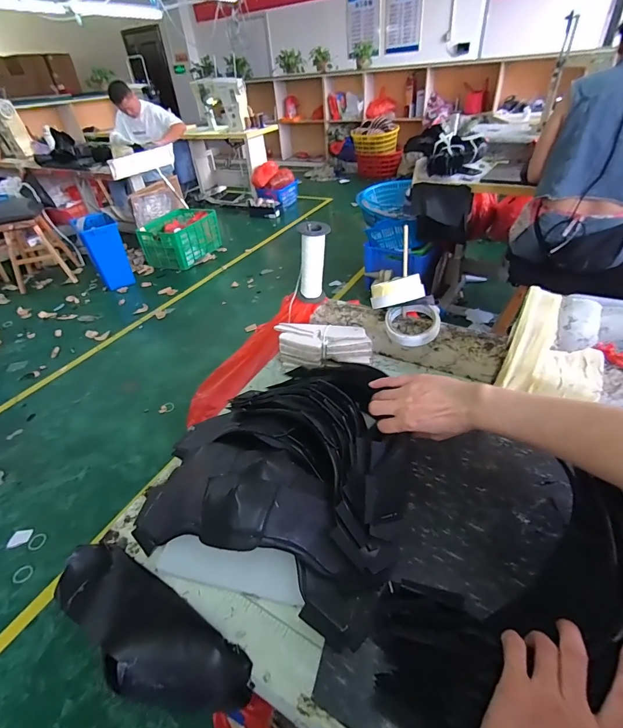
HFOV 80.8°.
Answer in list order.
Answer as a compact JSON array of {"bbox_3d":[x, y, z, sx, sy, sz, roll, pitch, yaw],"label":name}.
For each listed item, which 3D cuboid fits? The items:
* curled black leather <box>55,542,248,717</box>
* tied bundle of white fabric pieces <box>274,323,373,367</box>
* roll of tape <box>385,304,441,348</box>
[{"bbox_3d":[-0.194,0.299,0.412,0.263,0.046,0.094,19,45,28],"label":"curled black leather"},{"bbox_3d":[0.023,-0.033,0.702,0.184,0.065,0.053,5,40,13],"label":"tied bundle of white fabric pieces"},{"bbox_3d":[0.180,-0.068,0.653,0.094,0.023,0.088,6,60,19],"label":"roll of tape"}]

